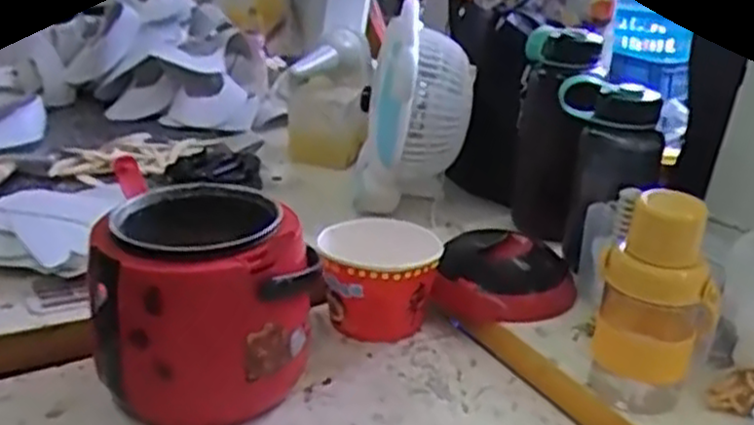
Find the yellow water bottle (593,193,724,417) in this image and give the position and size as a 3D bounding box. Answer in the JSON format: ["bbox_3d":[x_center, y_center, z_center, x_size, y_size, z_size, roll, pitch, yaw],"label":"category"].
[{"bbox_3d":[0.240,0.084,0.668,0.096,0.207,0.091,13,25,24],"label":"yellow water bottle"}]

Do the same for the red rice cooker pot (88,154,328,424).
[{"bbox_3d":[-0.153,0.072,0.707,0.195,0.159,0.216,-1,23,-8],"label":"red rice cooker pot"}]

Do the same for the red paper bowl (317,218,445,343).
[{"bbox_3d":[0.001,0.067,0.836,0.125,0.087,0.134,-3,23,-12],"label":"red paper bowl"}]

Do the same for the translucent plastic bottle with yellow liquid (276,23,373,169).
[{"bbox_3d":[-0.084,-0.192,1.314,0.148,0.198,0.143,0,22,-3],"label":"translucent plastic bottle with yellow liquid"}]

